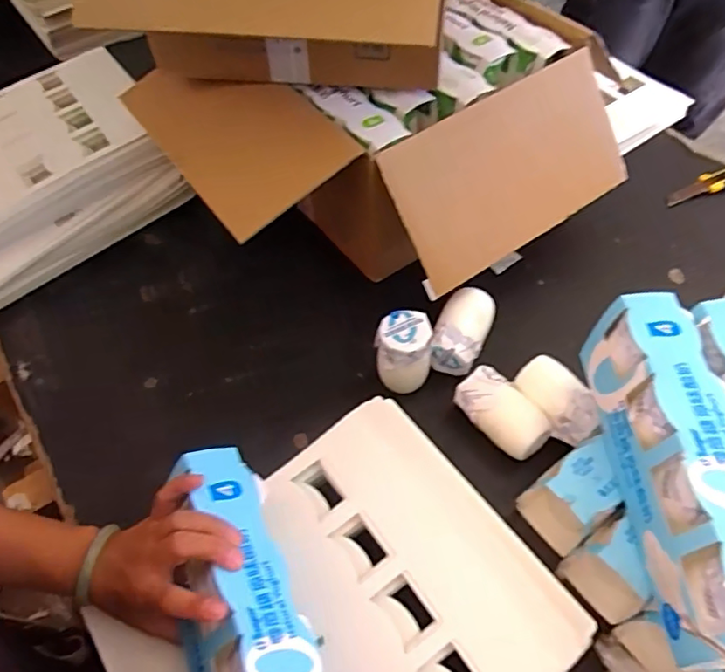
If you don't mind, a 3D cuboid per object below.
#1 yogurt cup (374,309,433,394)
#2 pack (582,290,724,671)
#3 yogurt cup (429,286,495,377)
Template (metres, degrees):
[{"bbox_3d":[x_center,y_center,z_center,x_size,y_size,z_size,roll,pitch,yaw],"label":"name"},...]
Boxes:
[{"bbox_3d":[0.044,0.018,0.638,0.061,0.087,0.050,-3,55,2],"label":"yogurt cup"},{"bbox_3d":[0.245,0.101,0.450,0.074,0.088,0.272,-2,55,2],"label":"pack"},{"bbox_3d":[0.116,-0.006,0.674,0.054,0.051,0.096,18,58,15],"label":"yogurt cup"}]

